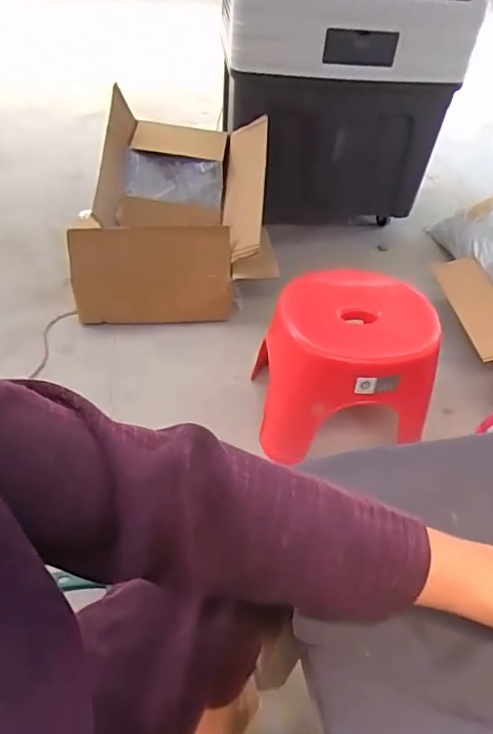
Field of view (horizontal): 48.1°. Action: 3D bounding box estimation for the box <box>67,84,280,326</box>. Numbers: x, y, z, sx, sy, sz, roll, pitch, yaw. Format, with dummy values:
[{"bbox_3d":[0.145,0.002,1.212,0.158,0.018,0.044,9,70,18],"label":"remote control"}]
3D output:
[{"bbox_3d":[-0.186,-0.405,1.466,0.505,0.348,0.529,-1,47,-7],"label":"box"}]

